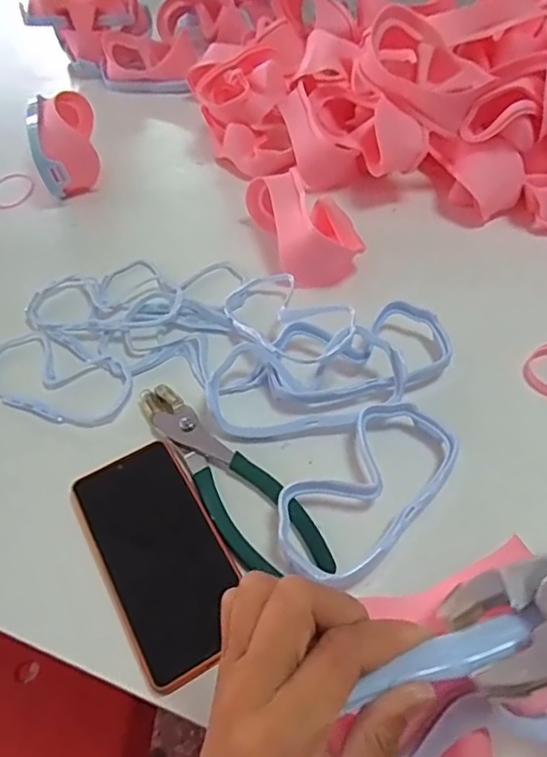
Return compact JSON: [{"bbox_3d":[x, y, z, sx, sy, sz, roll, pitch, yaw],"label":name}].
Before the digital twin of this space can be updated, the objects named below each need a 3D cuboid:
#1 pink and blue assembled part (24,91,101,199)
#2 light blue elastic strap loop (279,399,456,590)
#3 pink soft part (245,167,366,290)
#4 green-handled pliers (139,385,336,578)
[{"bbox_3d":[-0.239,-0.271,0.687,0.067,0.088,0.139,-13,51,-7],"label":"pink and blue assembled part"},{"bbox_3d":[0.064,0.077,0.412,0.077,0.023,0.147,35,61,27],"label":"light blue elastic strap loop"},{"bbox_3d":[0.031,-0.152,0.578,0.080,0.060,0.134,-17,52,-10],"label":"pink soft part"},{"bbox_3d":[-0.039,0.073,0.432,0.054,0.011,0.198,-35,57,-22],"label":"green-handled pliers"}]

